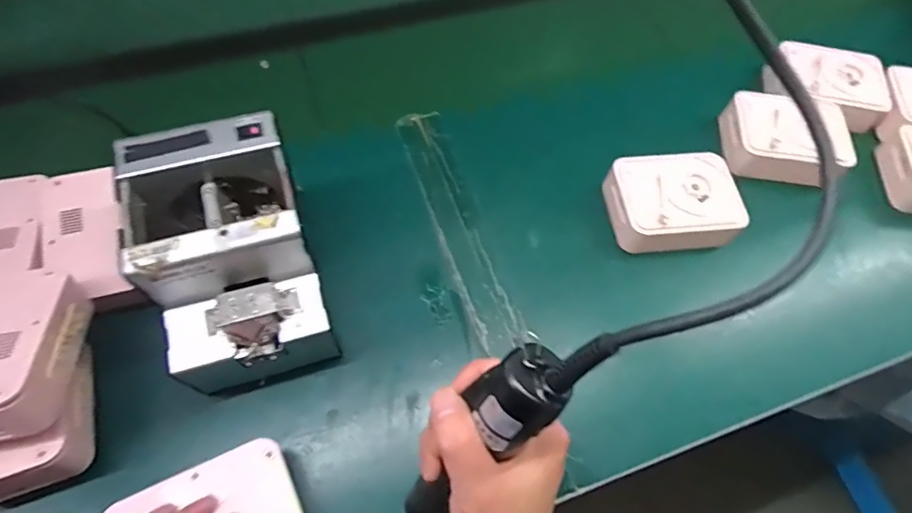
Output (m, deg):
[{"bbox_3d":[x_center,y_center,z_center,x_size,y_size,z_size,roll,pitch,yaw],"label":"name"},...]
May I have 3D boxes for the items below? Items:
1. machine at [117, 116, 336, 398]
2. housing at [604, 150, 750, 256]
[{"bbox_3d":[-0.187,0.004,0.448,0.122,0.154,0.165,-16,63,-12],"label":"machine"},{"bbox_3d":[0.235,-0.057,0.570,0.133,0.046,0.108,-5,61,-6],"label":"housing"}]

